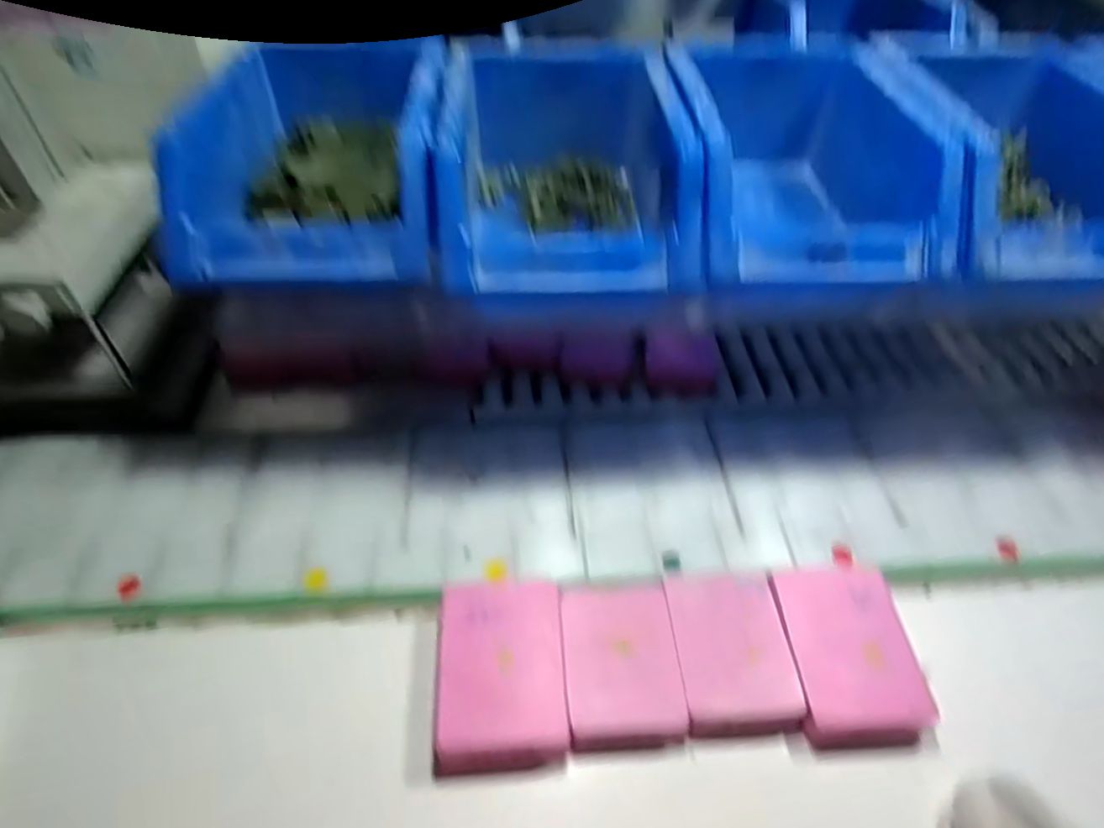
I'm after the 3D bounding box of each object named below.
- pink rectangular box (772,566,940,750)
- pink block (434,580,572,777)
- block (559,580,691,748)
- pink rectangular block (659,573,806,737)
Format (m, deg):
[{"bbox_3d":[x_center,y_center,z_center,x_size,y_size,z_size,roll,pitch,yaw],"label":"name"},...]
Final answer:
[{"bbox_3d":[0.143,0.115,0.313,0.056,0.017,0.081,-3,47,-3],"label":"pink rectangular box"},{"bbox_3d":[-0.024,0.121,0.304,0.058,0.018,0.080,-3,47,-3],"label":"pink block"},{"bbox_3d":[0.033,0.118,0.310,0.053,0.013,0.072,-3,47,-4],"label":"block"},{"bbox_3d":[0.086,0.114,0.315,0.053,0.013,0.076,-3,47,-3],"label":"pink rectangular block"}]

